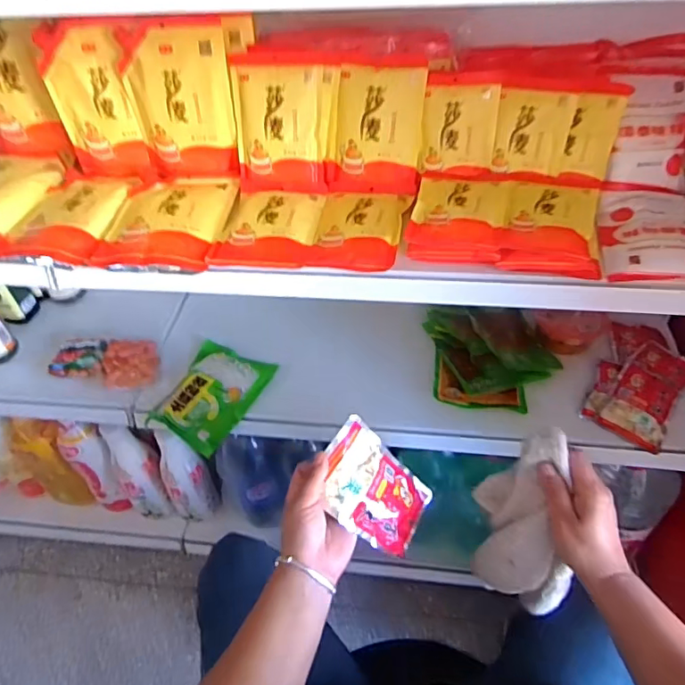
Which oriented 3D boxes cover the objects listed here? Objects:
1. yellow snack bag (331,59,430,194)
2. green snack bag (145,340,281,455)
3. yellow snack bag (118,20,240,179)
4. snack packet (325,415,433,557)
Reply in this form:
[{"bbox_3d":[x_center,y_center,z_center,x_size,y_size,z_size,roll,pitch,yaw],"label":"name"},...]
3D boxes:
[{"bbox_3d":[0.045,-0.275,0.681,0.114,0.164,0.046,7,26,9],"label":"yellow snack bag"},{"bbox_3d":[-0.210,0.078,0.855,0.137,0.033,0.180,18,51,20],"label":"green snack bag"},{"bbox_3d":[-0.205,-0.307,0.687,0.134,0.177,0.050,5,47,8],"label":"yellow snack bag"},{"bbox_3d":[0.034,0.151,0.555,0.132,0.015,0.089,43,60,-14],"label":"snack packet"}]

